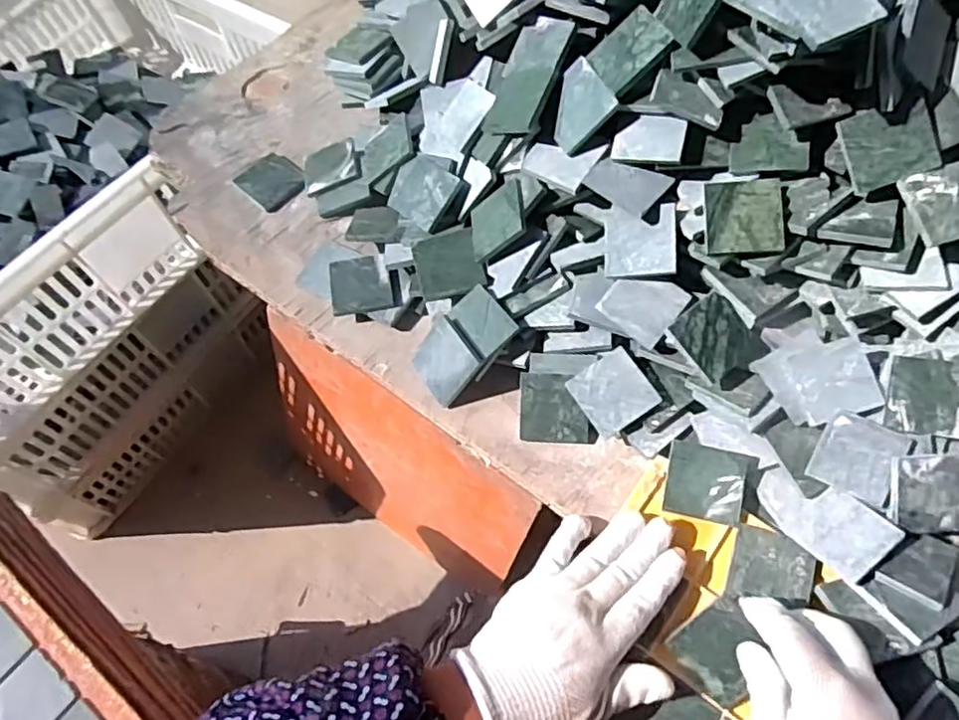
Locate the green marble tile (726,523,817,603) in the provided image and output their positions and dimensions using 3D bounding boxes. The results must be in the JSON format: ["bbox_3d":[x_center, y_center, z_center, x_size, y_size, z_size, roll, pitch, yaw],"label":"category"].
[{"bbox_3d":[0.188,0.133,0.418,0.048,0.004,0.045,13,69,18],"label":"green marble tile"}]

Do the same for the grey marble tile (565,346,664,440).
[{"bbox_3d":[0.097,0.023,0.470,0.049,0.005,0.051,-35,74,0],"label":"grey marble tile"}]

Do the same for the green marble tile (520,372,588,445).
[{"bbox_3d":[0.055,0.036,0.480,0.049,0.004,0.050,2,91,9],"label":"green marble tile"}]

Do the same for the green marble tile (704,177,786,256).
[{"bbox_3d":[0.182,-0.100,0.449,0.050,0.007,0.056,-1,83,11],"label":"green marble tile"}]

